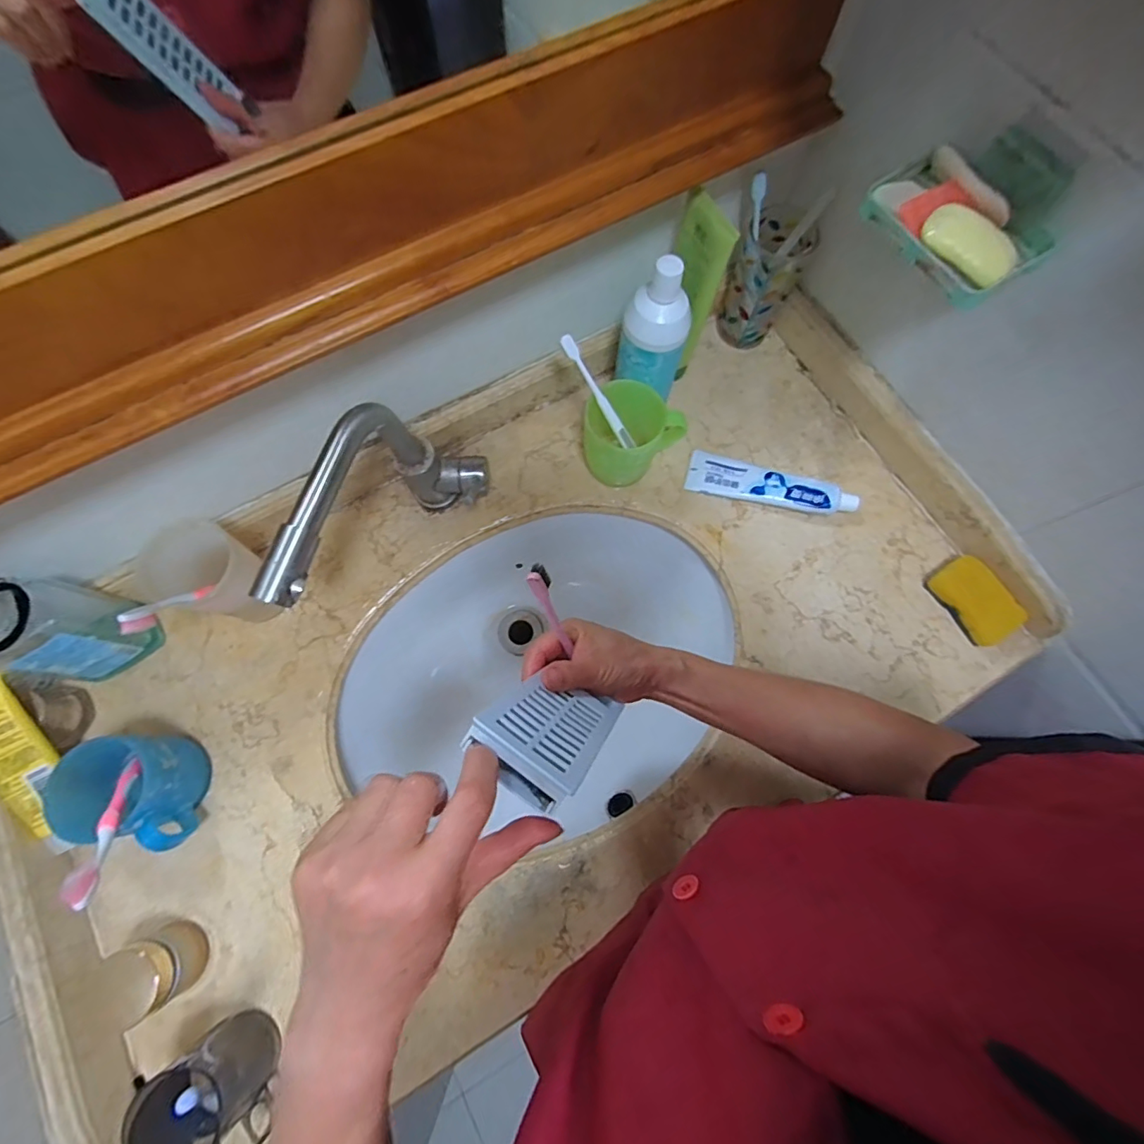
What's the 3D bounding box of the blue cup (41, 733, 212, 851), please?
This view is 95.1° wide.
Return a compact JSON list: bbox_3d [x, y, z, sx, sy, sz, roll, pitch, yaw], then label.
[{"bbox_3d":[-0.407,0.202,0.490,0.097,0.091,0.094,0,73,-1],"label":"blue cup"}]

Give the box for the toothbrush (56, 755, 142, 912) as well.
[{"bbox_3d":[-0.387,0.209,0.437,0.015,0.167,0.018,-38,121,-11],"label":"toothbrush"}]

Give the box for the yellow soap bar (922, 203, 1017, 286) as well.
[{"bbox_3d":[0.301,-0.249,0.397,0.070,0.022,0.034,42,77,11],"label":"yellow soap bar"}]

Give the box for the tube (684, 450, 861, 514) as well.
[{"bbox_3d":[0.236,-0.102,0.620,0.192,0.030,0.051,16,74,4],"label":"tube"}]

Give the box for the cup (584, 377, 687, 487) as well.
[{"bbox_3d":[0.060,-0.147,0.592,0.088,0.097,0.103,41,77,11],"label":"cup"}]

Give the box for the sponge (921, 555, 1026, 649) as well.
[{"bbox_3d":[0.455,0.031,0.588,0.059,0.032,0.096,-33,76,-10],"label":"sponge"}]

